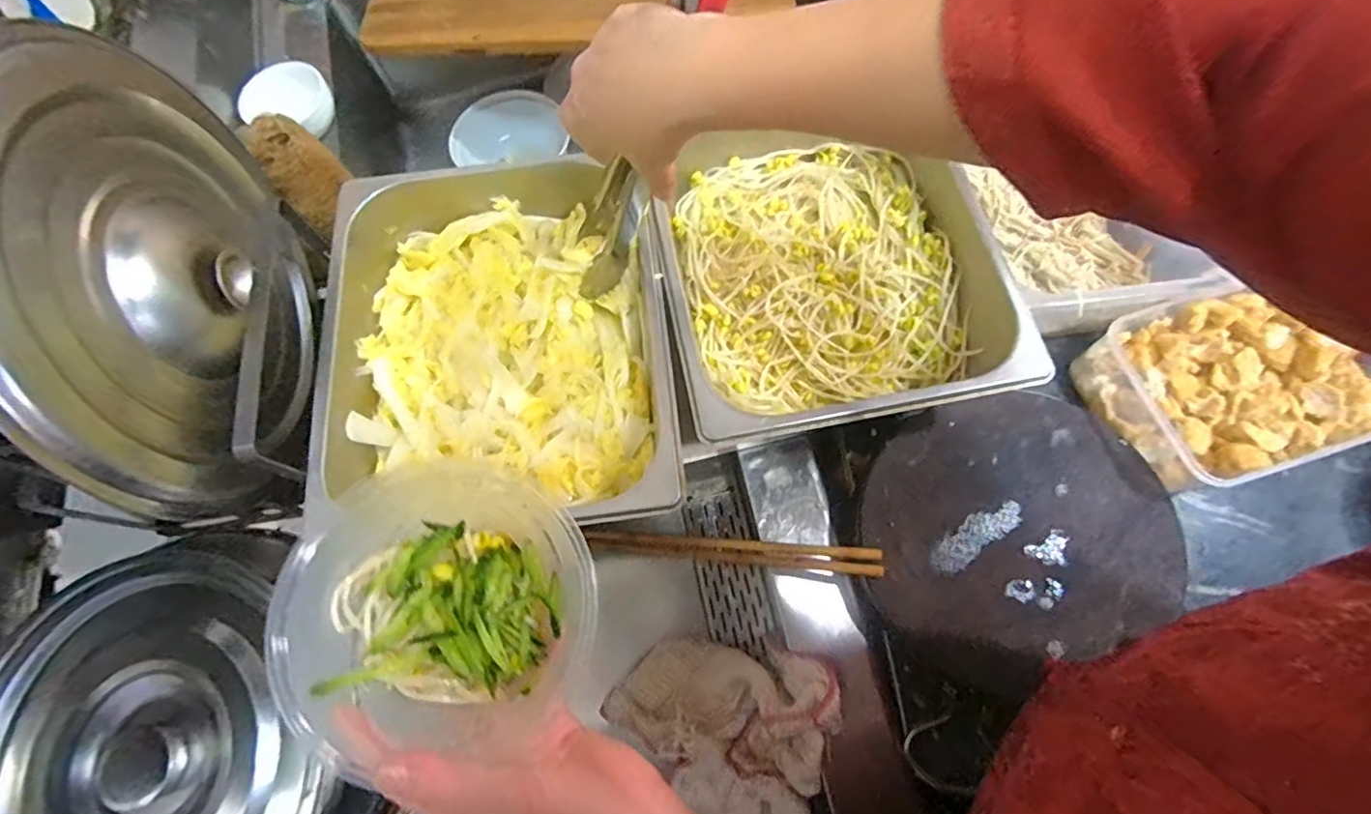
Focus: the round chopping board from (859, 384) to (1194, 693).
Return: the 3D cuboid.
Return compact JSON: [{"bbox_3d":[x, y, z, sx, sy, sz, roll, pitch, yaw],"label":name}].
[{"bbox_3d":[0.277,0.100,0.498,0.247,0.032,0.213,-22,72,-6],"label":"round chopping board"}]

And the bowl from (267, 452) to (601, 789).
[{"bbox_3d":[-0.129,0.101,0.315,0.154,0.058,0.144,0,71,1],"label":"bowl"}]

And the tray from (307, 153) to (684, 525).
[{"bbox_3d":[-0.151,-0.064,0.500,0.272,0.083,0.336,-6,71,-1],"label":"tray"}]

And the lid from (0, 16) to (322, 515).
[{"bbox_3d":[-0.338,-0.083,0.396,0.067,0.261,0.290,-18,72,-4],"label":"lid"}]

